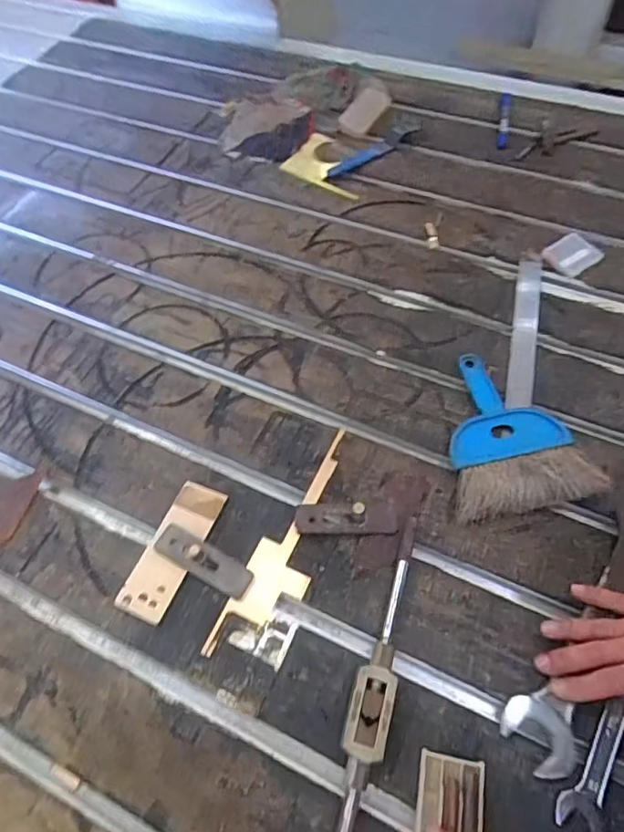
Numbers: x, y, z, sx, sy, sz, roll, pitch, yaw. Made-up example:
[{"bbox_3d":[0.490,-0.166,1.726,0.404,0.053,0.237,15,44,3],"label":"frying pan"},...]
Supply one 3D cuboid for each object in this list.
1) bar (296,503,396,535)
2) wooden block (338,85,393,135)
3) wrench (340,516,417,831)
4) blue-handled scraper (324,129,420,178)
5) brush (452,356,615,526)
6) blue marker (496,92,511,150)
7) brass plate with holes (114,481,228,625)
[{"bbox_3d":[0.034,0.100,0.532,0.097,0.015,0.031,-1,59,3],"label":"bar"},{"bbox_3d":[0.089,-0.493,0.876,0.054,0.017,0.118,23,63,17],"label":"wooden block"},{"bbox_3d":[0.048,0.239,0.444,0.032,0.021,0.327,13,61,11],"label":"wrench"},{"bbox_3d":[0.089,-0.403,0.827,0.183,0.014,0.028,-35,63,-16],"label":"blue-handled scraper"},{"bbox_3d":[0.202,0.011,0.570,0.138,0.024,0.183,-9,59,-2],"label":"brush"},{"bbox_3d":[0.304,-0.468,0.858,0.016,0.011,0.139,10,60,9],"label":"blue marker"},{"bbox_3d":[-0.133,0.126,0.521,0.047,0.006,0.134,20,62,11],"label":"brass plate with holes"}]

